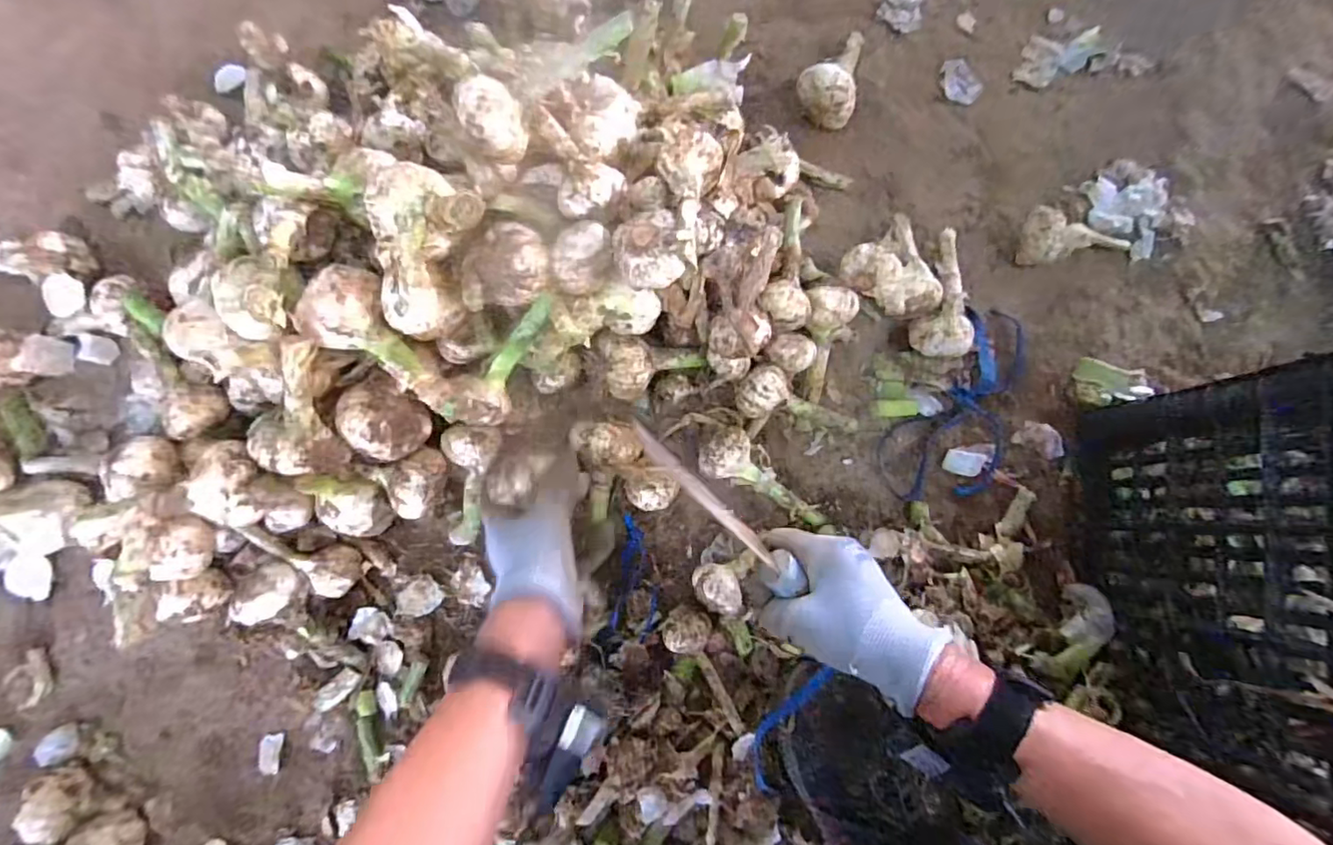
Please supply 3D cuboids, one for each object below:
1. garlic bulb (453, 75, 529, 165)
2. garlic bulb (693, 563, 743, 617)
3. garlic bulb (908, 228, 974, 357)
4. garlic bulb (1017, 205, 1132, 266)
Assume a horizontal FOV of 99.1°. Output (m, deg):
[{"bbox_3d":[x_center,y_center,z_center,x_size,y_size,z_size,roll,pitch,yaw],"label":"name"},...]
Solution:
[{"bbox_3d":[-0.115,-0.201,0.377,0.037,0.030,0.045,-34,85,-6],"label":"garlic bulb"},{"bbox_3d":[0.043,0.140,0.490,0.044,0.043,0.035,28,81,0],"label":"garlic bulb"},{"bbox_3d":[0.268,-0.119,0.538,0.047,0.052,0.126,22,83,1],"label":"garlic bulb"},{"bbox_3d":[0.403,-0.176,0.553,0.132,0.036,0.047,-1,83,-17],"label":"garlic bulb"}]

